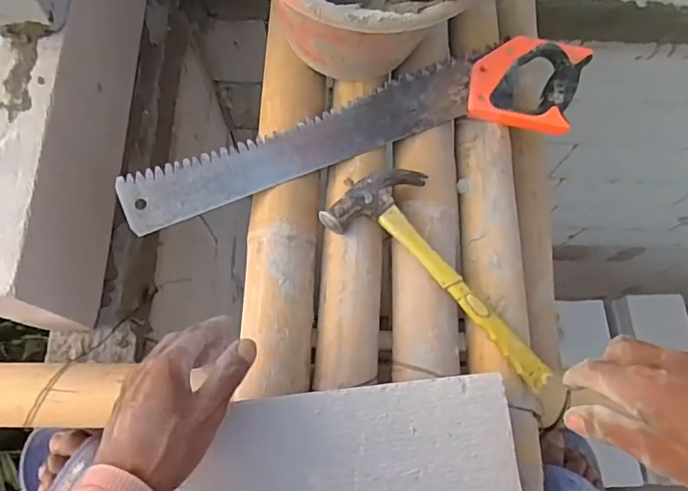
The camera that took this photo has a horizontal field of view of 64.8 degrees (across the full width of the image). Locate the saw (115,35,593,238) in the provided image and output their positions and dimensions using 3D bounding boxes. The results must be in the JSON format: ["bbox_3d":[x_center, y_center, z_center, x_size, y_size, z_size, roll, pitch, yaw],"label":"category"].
[{"bbox_3d":[0.033,-0.137,0.611,0.557,0.037,0.122,-16,73,-6],"label":"saw"}]

